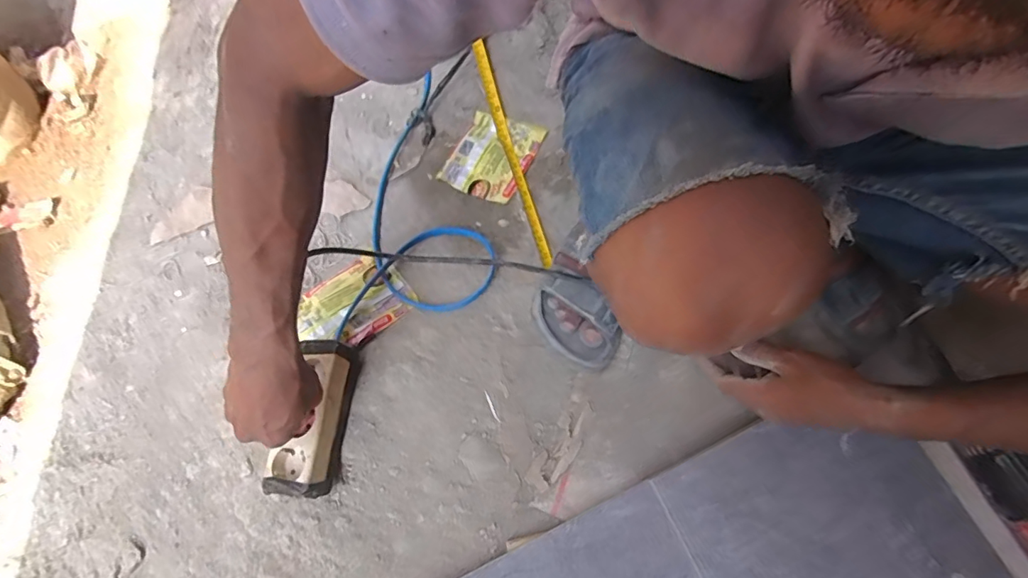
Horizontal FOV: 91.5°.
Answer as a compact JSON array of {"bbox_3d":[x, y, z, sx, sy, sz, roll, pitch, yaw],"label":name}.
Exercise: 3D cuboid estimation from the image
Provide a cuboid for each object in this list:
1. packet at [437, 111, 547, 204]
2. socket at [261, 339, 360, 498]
[{"bbox_3d":[-0.033,-0.194,0.722,0.113,0.011,0.136,24,67,8],"label":"packet"},{"bbox_3d":[-0.208,0.132,0.526,0.064,0.038,0.155,8,70,6],"label":"socket"}]

